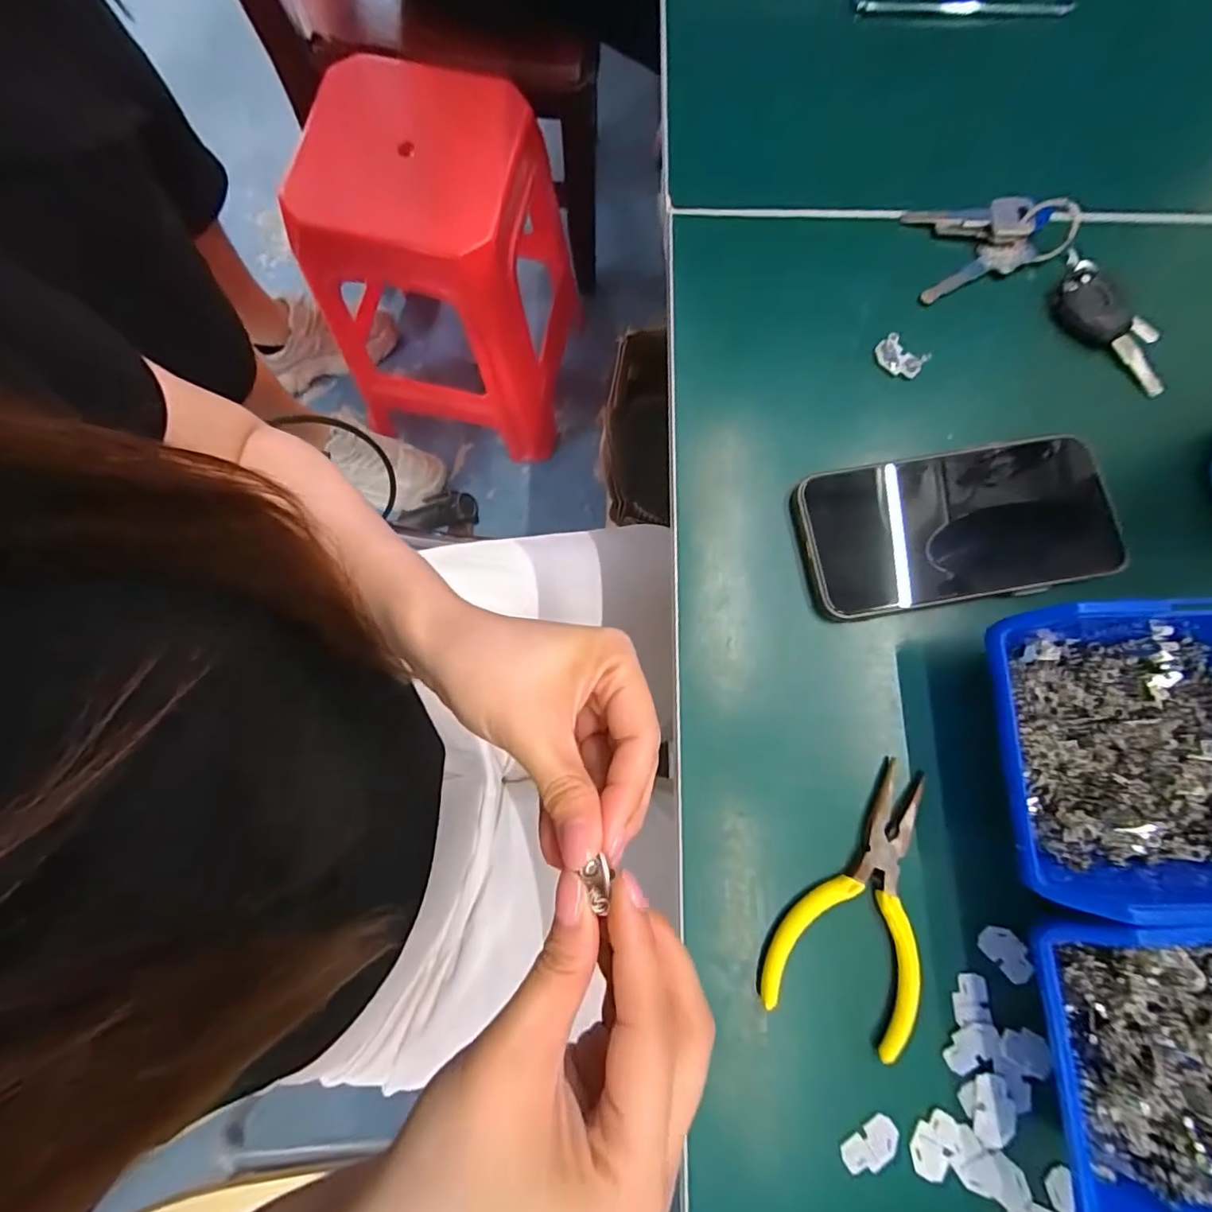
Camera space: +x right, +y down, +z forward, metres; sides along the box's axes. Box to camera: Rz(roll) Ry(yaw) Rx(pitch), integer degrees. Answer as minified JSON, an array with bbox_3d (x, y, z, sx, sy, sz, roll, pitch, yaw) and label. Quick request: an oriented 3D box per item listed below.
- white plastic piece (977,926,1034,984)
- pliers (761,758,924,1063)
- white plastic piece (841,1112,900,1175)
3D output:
[{"bbox_3d":[0.187,0.161,0.258,0.016,0.004,0.026,-42,83,-8],"label":"white plastic piece"},{"bbox_3d":[0.124,0.136,0.260,0.065,0.009,0.120,27,80,4],"label":"pliers"},{"bbox_3d":[0.116,0.237,0.244,0.027,0.004,0.018,-28,81,-6],"label":"white plastic piece"}]

